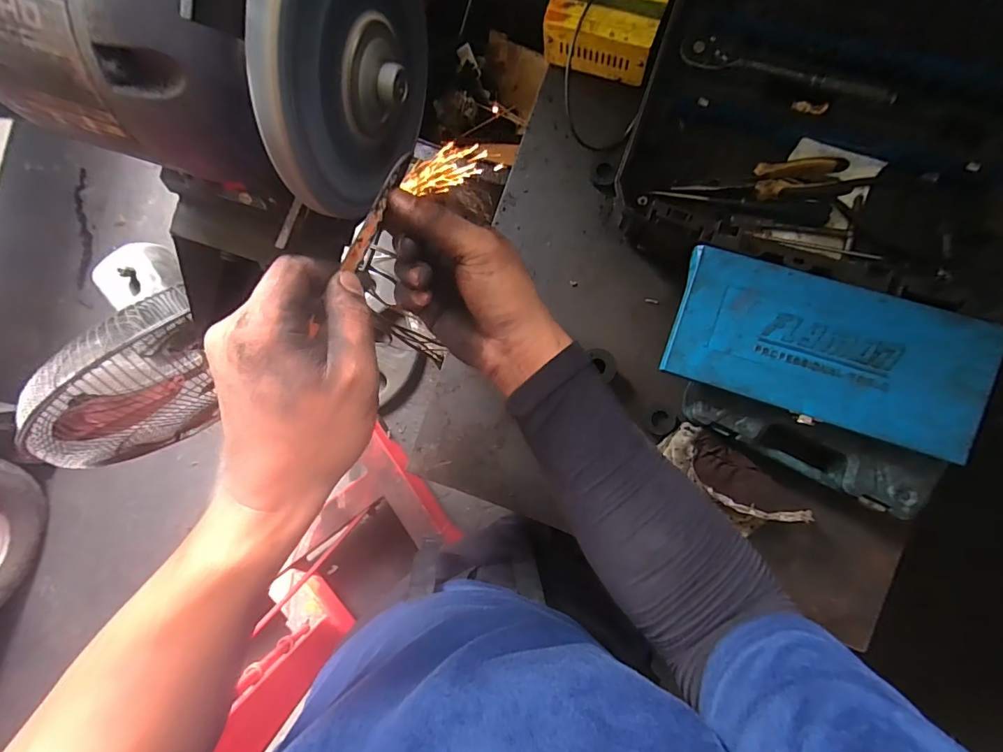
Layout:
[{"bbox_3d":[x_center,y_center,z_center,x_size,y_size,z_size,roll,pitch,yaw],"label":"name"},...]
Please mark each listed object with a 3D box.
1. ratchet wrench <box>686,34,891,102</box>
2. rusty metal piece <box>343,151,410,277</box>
[{"bbox_3d":[0.333,-0.355,0.541,0.242,0.025,0.043,23,92,7],"label":"ratchet wrench"},{"bbox_3d":[-0.077,-0.104,0.286,0.007,0.012,0.090,20,77,7],"label":"rusty metal piece"}]

